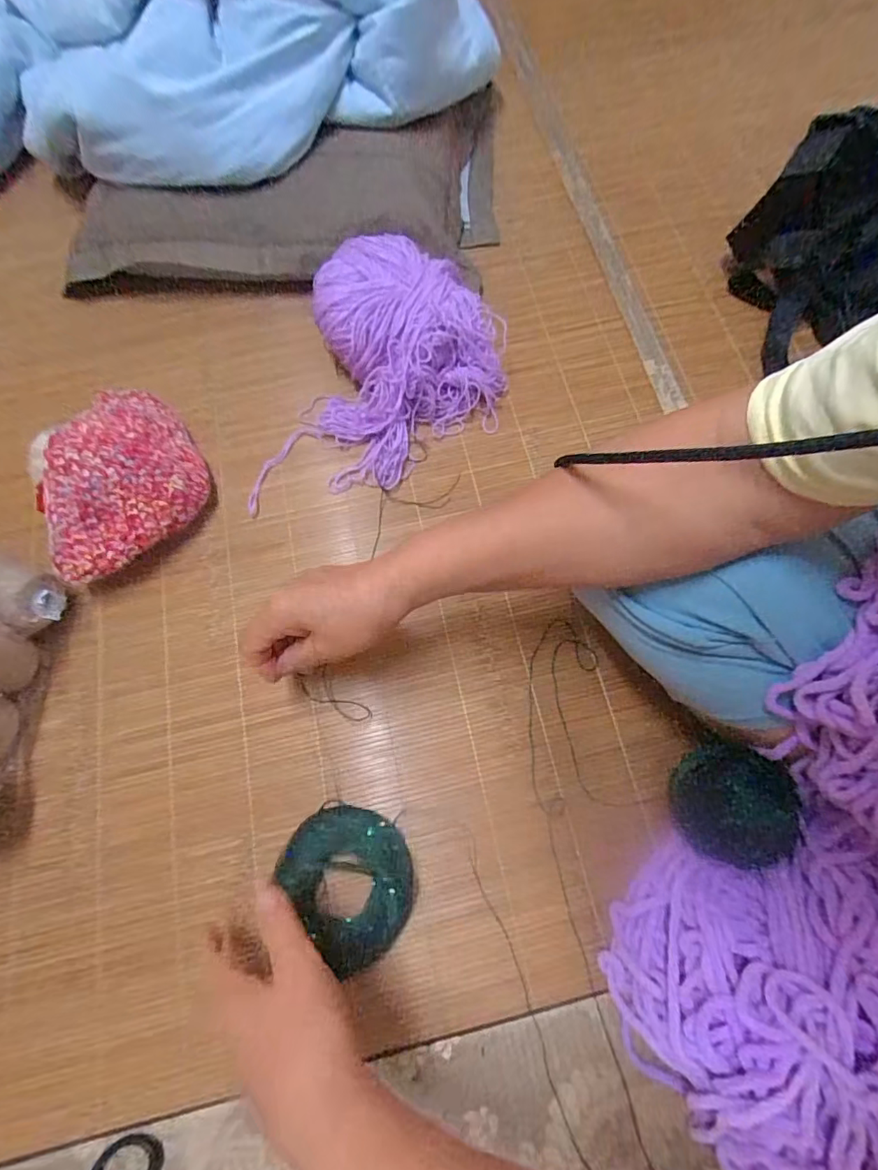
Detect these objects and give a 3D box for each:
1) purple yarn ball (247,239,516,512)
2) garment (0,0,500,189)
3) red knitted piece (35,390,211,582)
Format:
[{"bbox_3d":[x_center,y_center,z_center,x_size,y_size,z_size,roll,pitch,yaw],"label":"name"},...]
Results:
[{"bbox_3d":[-0.044,-0.198,0.497,0.199,0.085,0.282,15,72,7],"label":"purple yarn ball"},{"bbox_3d":[-0.330,-0.581,0.581,0.779,0.212,0.324,0,71,2],"label":"garment"},{"bbox_3d":[-0.285,-0.097,0.469,0.134,0.078,0.163,-28,72,-8],"label":"red knitted piece"}]

